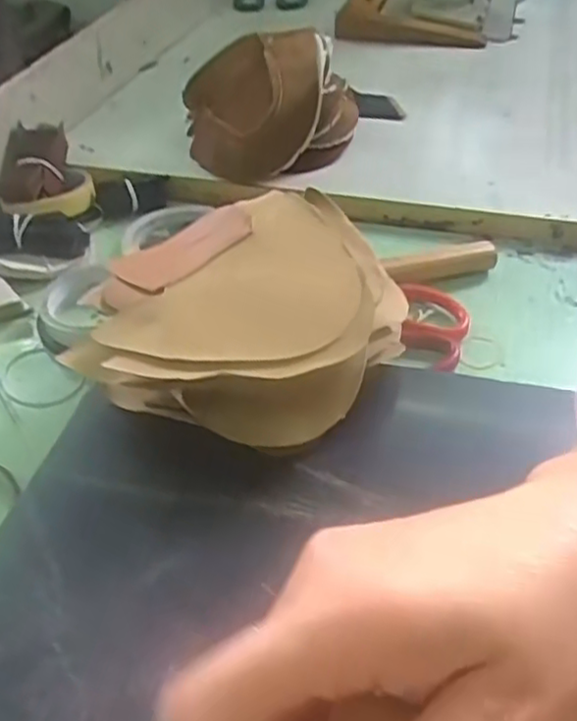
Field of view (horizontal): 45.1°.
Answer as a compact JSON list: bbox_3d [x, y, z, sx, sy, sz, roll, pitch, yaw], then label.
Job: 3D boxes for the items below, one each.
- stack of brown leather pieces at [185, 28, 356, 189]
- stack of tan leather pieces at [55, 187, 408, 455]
[{"bbox_3d":[-0.011,-0.220,0.617,0.155,0.102,0.121,-4,43,-3],"label":"stack of brown leather pieces"},{"bbox_3d":[-0.020,-0.033,0.444,0.168,0.069,0.191,17,46,19],"label":"stack of tan leather pieces"}]

